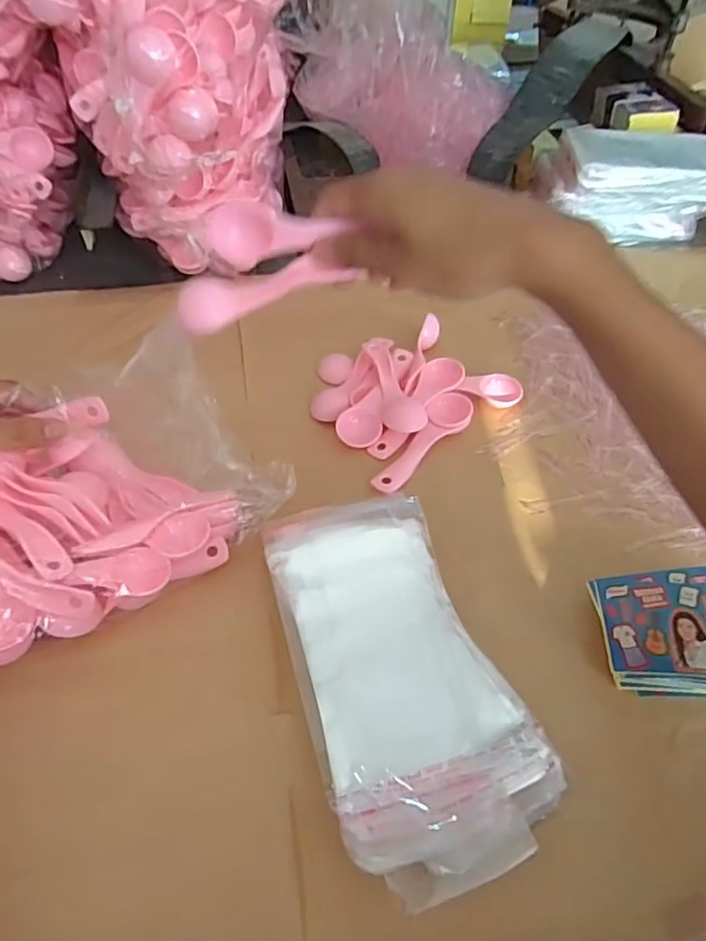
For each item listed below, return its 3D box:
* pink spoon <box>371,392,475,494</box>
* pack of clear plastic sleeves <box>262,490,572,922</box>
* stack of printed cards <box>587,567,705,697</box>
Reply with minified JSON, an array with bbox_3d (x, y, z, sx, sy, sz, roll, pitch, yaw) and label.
[{"bbox_3d":[0.057,-0.019,0.462,0.032,0.021,0.111,29,56,21],"label":"pink spoon"},{"bbox_3d":[0.023,0.114,0.342,0.108,0.042,0.210,-17,52,-14],"label":"pack of clear plastic sleeves"},{"bbox_3d":[0.201,0.100,0.363,0.096,0.026,0.075,-1,51,-2],"label":"stack of printed cards"}]

